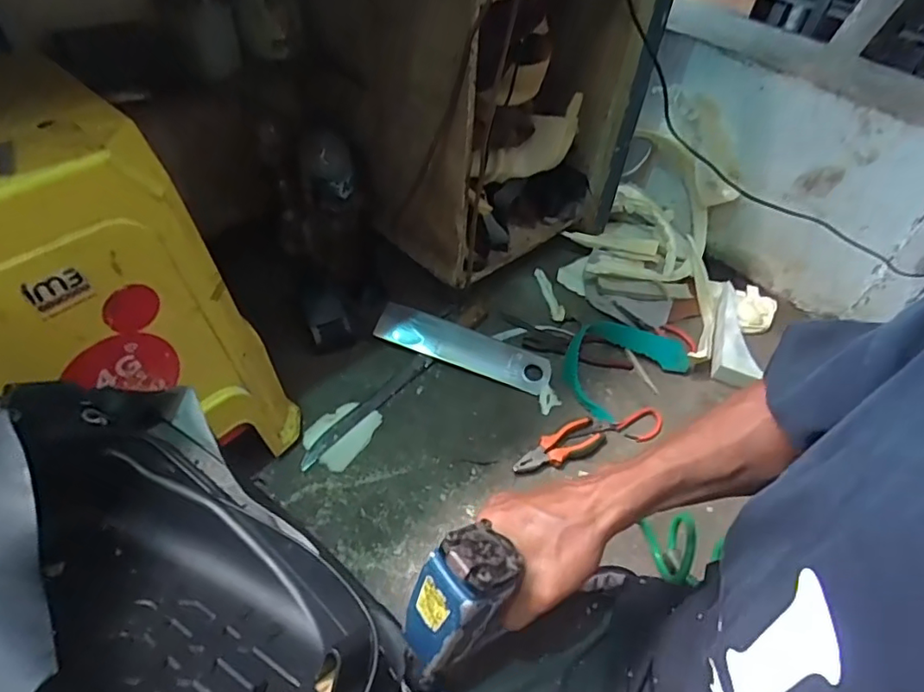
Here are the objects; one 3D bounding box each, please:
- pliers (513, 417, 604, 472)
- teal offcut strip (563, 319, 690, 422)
[{"bbox_3d":[0.147,0.155,0.853,0.156,0.018,0.050,-19,54,-23],"label":"pliers"},{"bbox_3d":[0.269,0.026,0.963,0.224,0.043,0.173,-34,60,-31],"label":"teal offcut strip"}]

